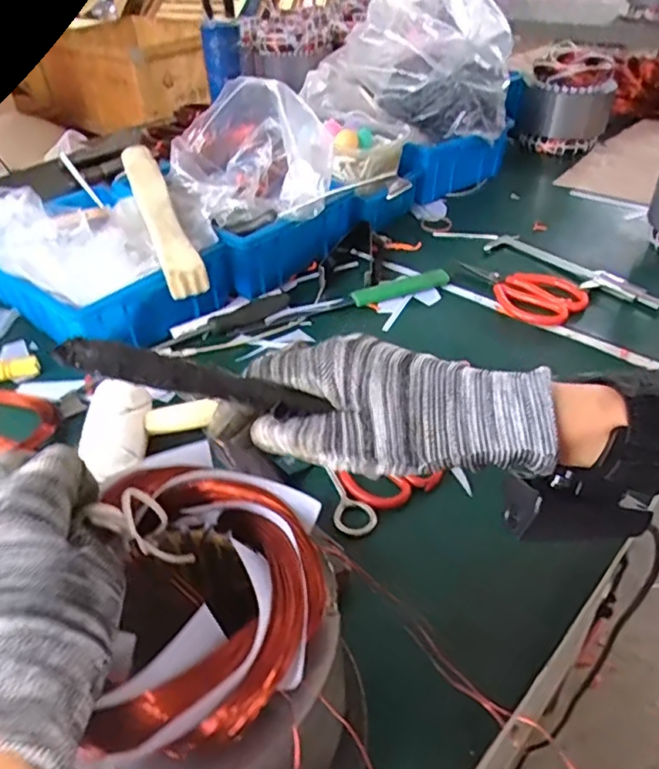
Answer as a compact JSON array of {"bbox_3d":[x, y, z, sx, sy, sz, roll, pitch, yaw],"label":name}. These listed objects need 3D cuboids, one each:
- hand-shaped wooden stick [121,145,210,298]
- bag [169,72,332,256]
[{"bbox_3d":[-0.199,-0.200,0.709,0.041,0.050,0.332,-16,42,-15],"label":"hand-shaped wooden stick"},{"bbox_3d":[-0.108,-0.303,0.775,0.199,0.114,0.276,-15,41,-13],"label":"bag"}]

